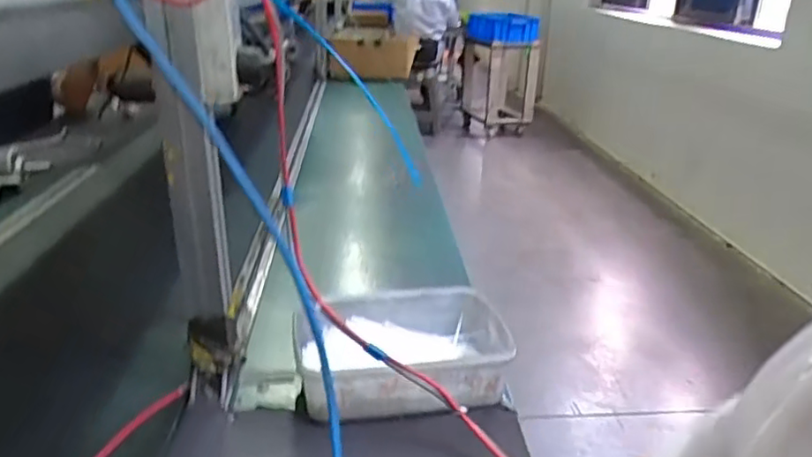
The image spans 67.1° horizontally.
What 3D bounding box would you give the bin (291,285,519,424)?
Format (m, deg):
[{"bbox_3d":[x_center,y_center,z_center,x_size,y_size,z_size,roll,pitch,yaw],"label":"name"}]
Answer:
[{"bbox_3d":[-0.004,0.136,0.680,0.226,0.069,0.165,-3,25,-12],"label":"bin"}]

